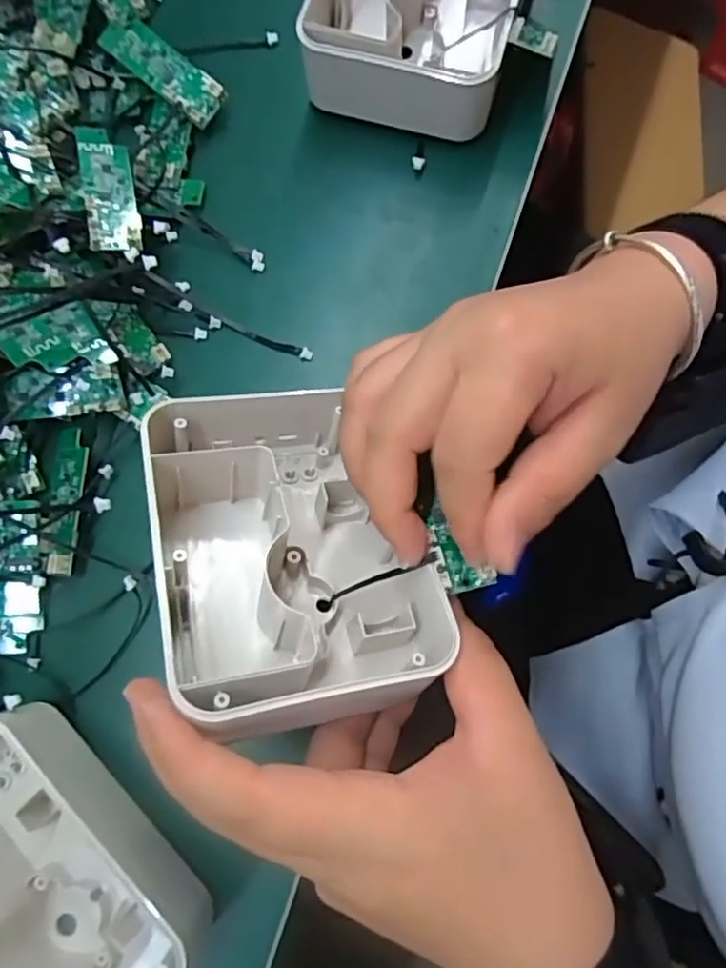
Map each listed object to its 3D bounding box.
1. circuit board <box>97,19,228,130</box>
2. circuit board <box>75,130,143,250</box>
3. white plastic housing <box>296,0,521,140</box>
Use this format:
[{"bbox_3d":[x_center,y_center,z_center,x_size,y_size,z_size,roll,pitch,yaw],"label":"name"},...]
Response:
[{"bbox_3d":[-0.106,-0.219,0.334,0.071,0.006,0.022,41,98,-2],"label":"circuit board"},{"bbox_3d":[-0.120,-0.140,0.302,0.023,0.005,0.069,-8,71,-19],"label":"circuit board"},{"bbox_3d":[0.029,-0.248,0.329,0.103,0.044,0.131,16,80,4],"label":"white plastic housing"}]

